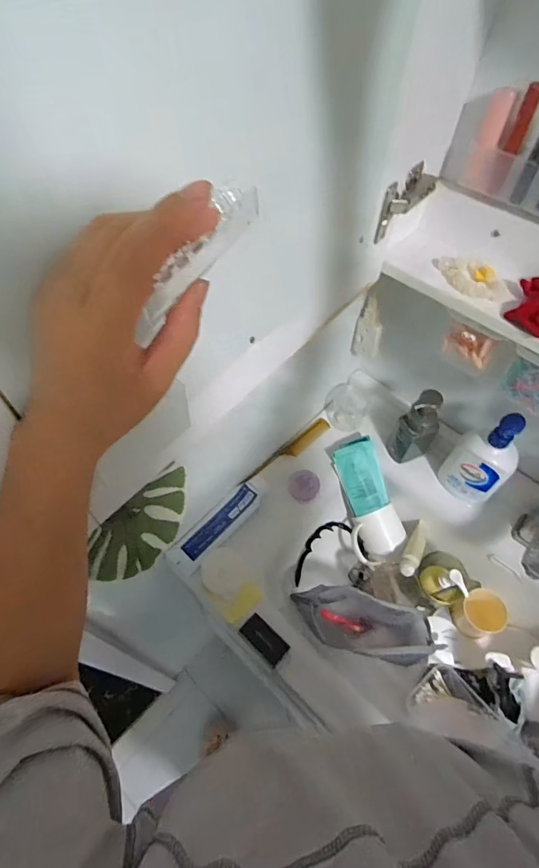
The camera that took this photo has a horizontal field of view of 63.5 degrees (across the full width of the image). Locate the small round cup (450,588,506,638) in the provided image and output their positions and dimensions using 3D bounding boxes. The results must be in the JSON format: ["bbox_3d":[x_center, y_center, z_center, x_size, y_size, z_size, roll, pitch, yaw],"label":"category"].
[{"bbox_3d":[0.352,0.302,0.734,0.072,0.071,0.065,-21,60,-15],"label":"small round cup"}]

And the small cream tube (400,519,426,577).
[{"bbox_3d":[0.250,0.198,0.750,0.029,0.026,0.136,28,35,16],"label":"small cream tube"}]

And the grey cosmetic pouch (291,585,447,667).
[{"bbox_3d":[0.147,0.299,0.694,0.215,0.104,0.098,9,57,4],"label":"grey cosmetic pouch"}]

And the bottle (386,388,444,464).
[{"bbox_3d":[0.249,-0.011,0.733,0.069,0.159,0.045,-21,60,-15],"label":"bottle"}]

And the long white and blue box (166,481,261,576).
[{"bbox_3d":[-0.085,0.149,0.699,0.049,0.031,0.172,40,64,22],"label":"long white and blue box"}]

